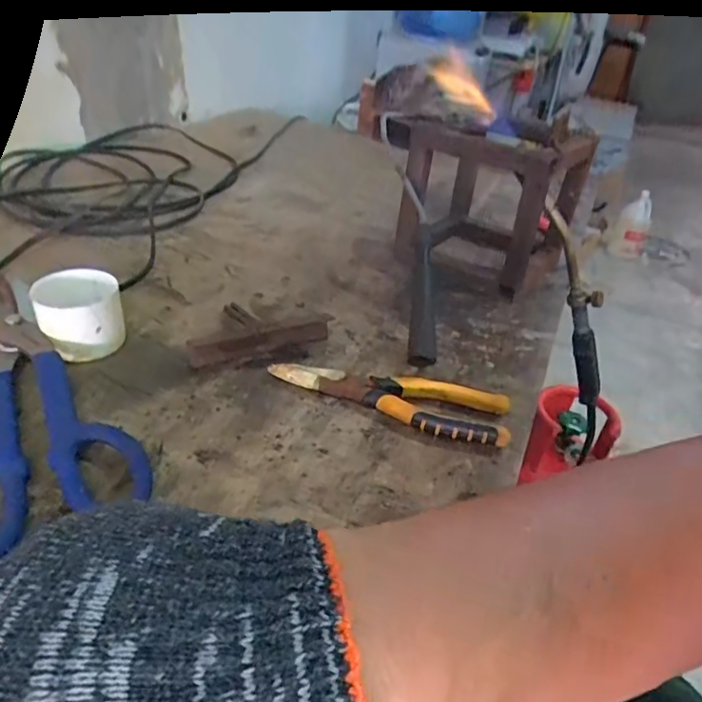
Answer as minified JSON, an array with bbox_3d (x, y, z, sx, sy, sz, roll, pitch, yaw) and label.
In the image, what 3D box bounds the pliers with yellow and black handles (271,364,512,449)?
[{"bbox_3d":[0.028,0.038,0.433,0.187,0.020,0.047,10,35,6],"label":"pliers with yellow and black handles"}]

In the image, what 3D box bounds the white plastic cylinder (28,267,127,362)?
[{"bbox_3d":[-0.226,-0.029,0.465,0.064,0.053,0.066,-9,38,-20],"label":"white plastic cylinder"}]

